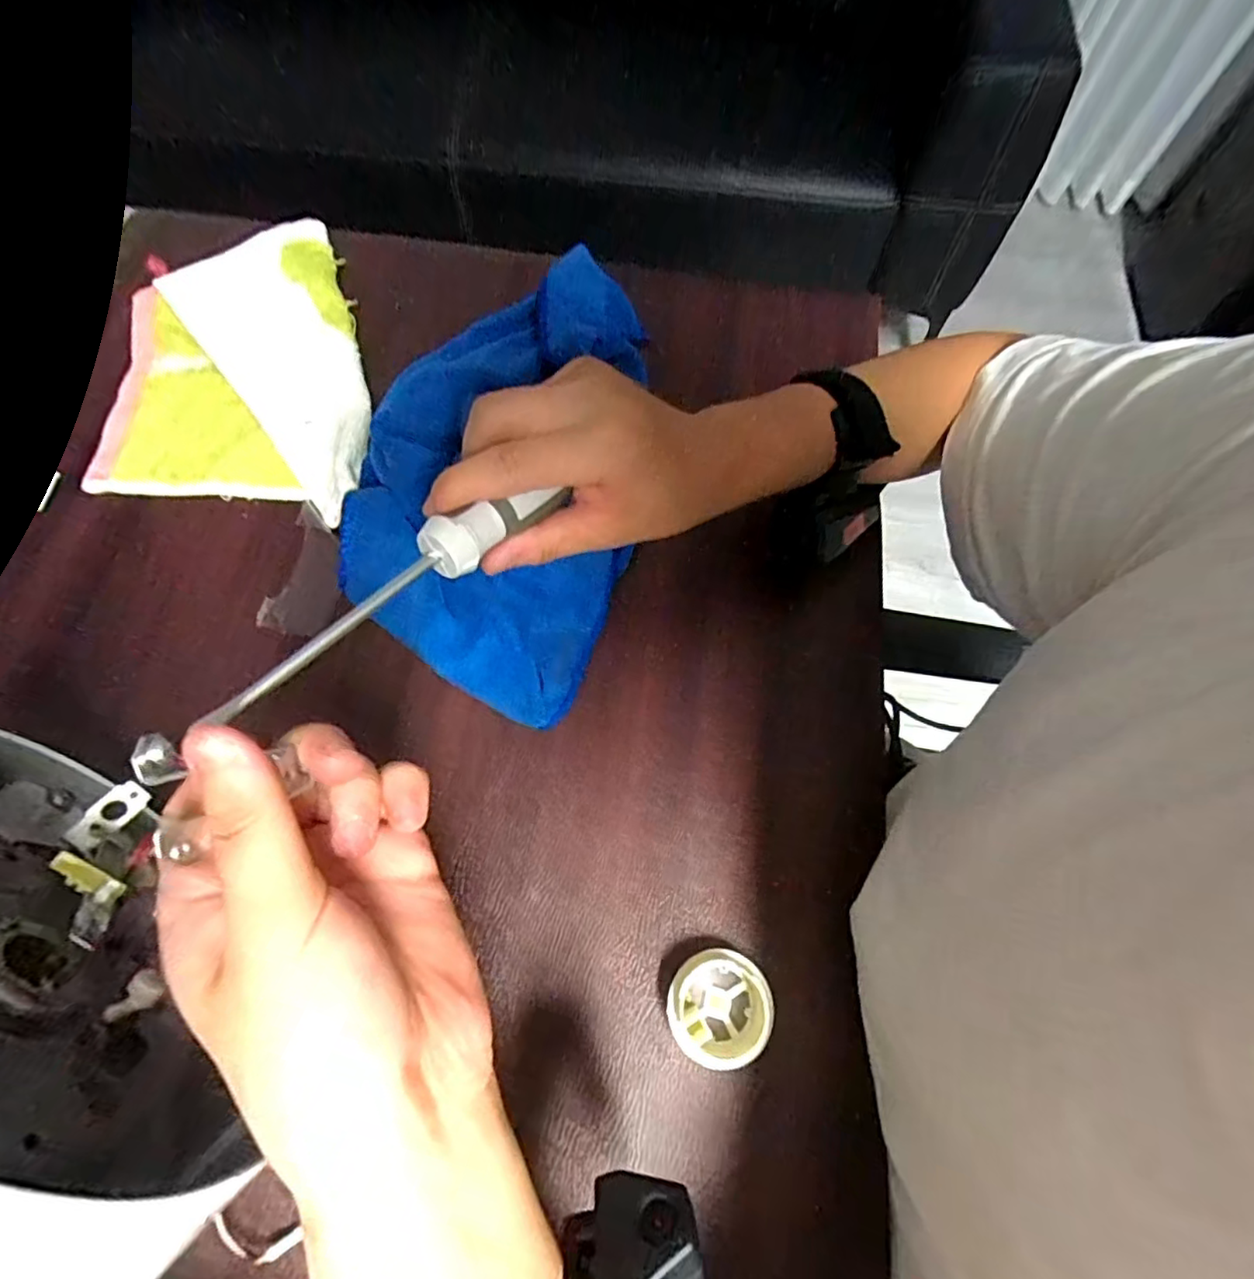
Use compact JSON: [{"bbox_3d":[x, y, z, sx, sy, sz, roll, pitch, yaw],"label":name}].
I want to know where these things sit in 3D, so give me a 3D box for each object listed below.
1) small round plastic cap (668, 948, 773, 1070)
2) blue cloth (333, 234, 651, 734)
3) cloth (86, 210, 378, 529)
[{"bbox_3d":[0.043,0.172,0.290,0.046,0.022,0.046,1,70,-1],"label":"small round plastic cap"},{"bbox_3d":[-0.071,-0.118,0.383,0.158,0.036,0.312,13,70,3],"label":"blue cloth"},{"bbox_3d":[-0.258,-0.188,0.424,0.180,0.036,0.225,1,70,-1],"label":"cloth"}]

